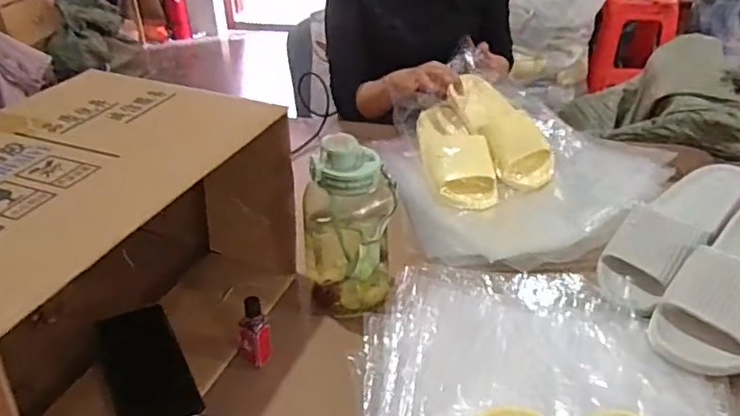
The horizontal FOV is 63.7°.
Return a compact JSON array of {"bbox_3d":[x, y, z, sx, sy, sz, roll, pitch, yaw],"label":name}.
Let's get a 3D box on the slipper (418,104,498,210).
[{"bbox_3d":[0.141,-0.093,0.998,0.097,0.084,0.242,-5,33,-5],"label":"slipper"}]

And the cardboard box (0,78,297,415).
[{"bbox_3d":[-0.307,0.060,0.631,0.298,0.272,0.418,11,35,18],"label":"cardboard box"}]

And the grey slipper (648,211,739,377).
[{"bbox_3d":[0.422,0.067,0.669,0.109,0.059,0.282,28,60,37],"label":"grey slipper"}]

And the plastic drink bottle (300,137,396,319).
[{"bbox_3d":[-0.024,0.022,0.709,0.110,0.212,0.081,-3,33,-3],"label":"plastic drink bottle"}]

